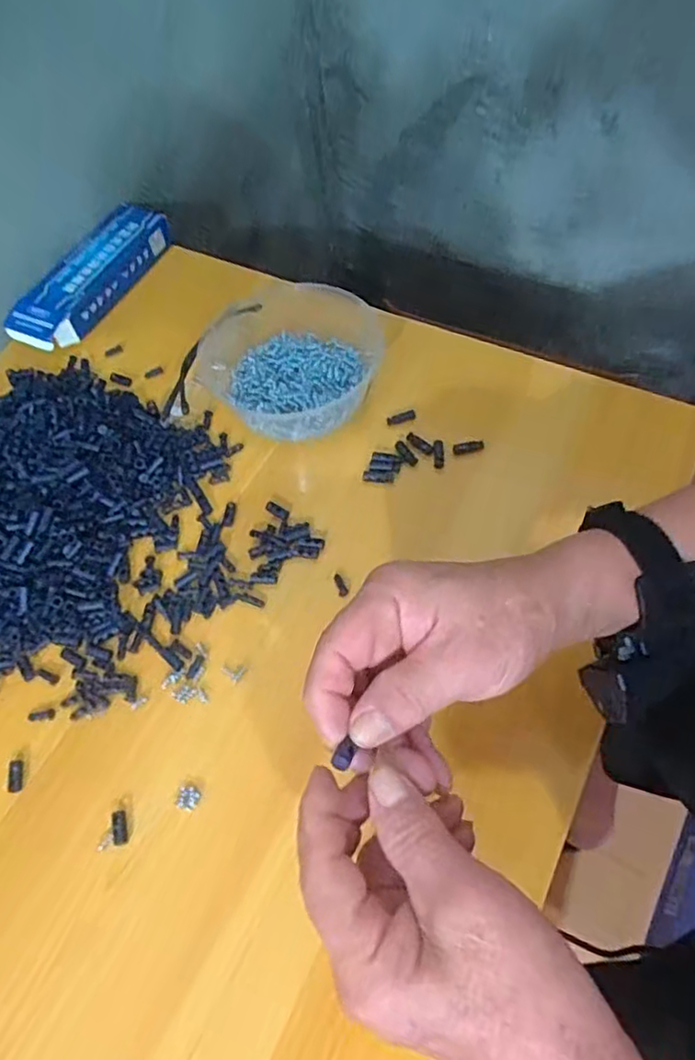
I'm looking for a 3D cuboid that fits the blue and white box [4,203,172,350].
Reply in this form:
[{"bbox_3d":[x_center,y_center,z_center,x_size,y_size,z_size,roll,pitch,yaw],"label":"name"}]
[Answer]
[{"bbox_3d":[-0.235,-0.233,0.588,0.062,0.035,0.177,24,65,15],"label":"blue and white box"}]

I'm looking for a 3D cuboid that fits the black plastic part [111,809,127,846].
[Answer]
[{"bbox_3d":[-0.133,0.173,0.371,0.008,0.005,0.019,-14,61,-5],"label":"black plastic part"}]

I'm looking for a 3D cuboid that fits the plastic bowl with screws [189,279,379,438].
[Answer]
[{"bbox_3d":[-0.044,-0.147,0.520,0.147,0.041,0.144,-1,61,2],"label":"plastic bowl with screws"}]

